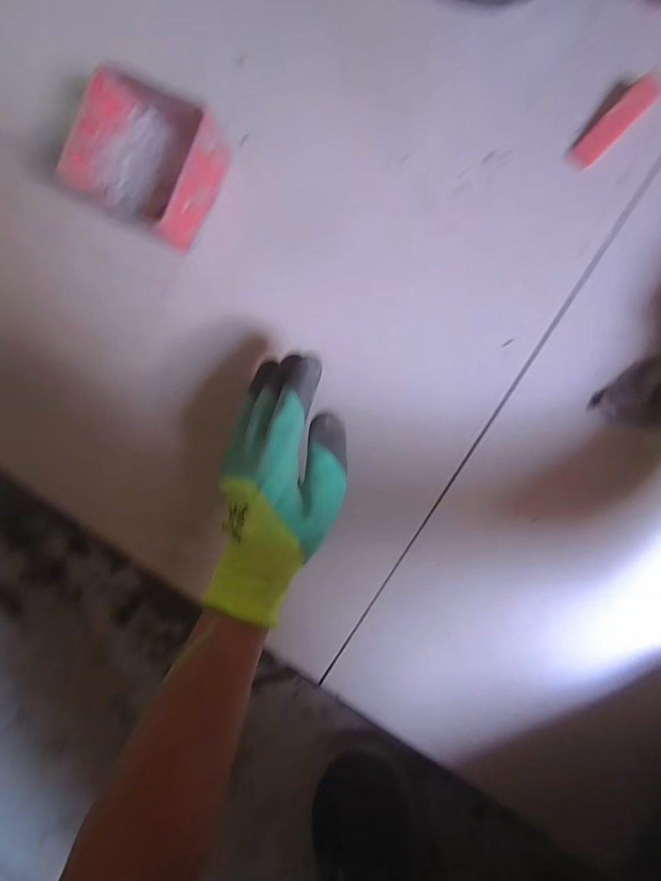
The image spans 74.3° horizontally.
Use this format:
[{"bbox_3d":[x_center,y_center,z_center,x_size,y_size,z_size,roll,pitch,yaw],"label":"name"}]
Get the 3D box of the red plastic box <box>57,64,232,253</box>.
[{"bbox_3d":[-0.150,-0.228,0.362,0.112,0.050,0.103,26,95,5],"label":"red plastic box"}]

